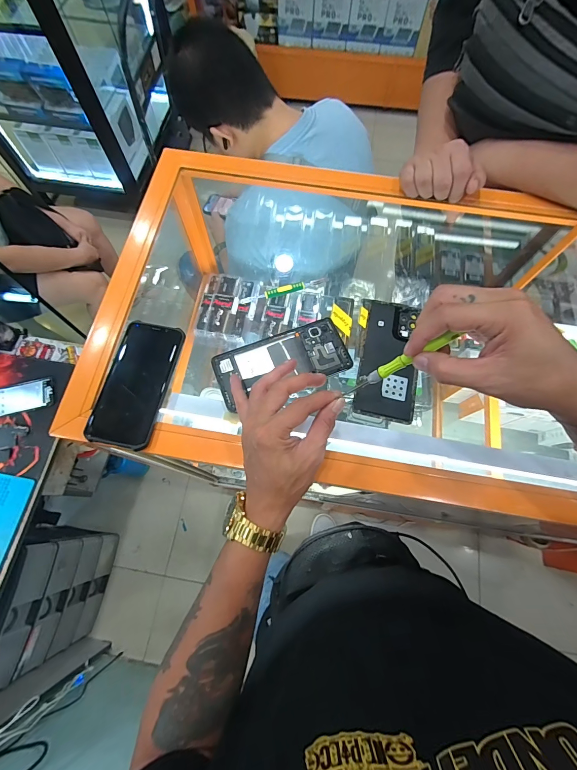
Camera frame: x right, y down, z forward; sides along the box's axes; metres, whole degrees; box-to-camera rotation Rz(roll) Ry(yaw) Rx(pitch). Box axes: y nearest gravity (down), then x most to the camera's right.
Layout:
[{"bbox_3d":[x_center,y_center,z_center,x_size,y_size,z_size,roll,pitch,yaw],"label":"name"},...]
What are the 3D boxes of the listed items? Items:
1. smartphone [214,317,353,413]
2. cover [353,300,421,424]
[{"bbox_3d":[-0.008,-0.028,0.408,0.156,0.010,0.071,-19,72,-7],"label":"smartphone"},{"bbox_3d":[0.122,-0.032,0.417,0.070,0.009,0.153,8,70,2],"label":"cover"}]

